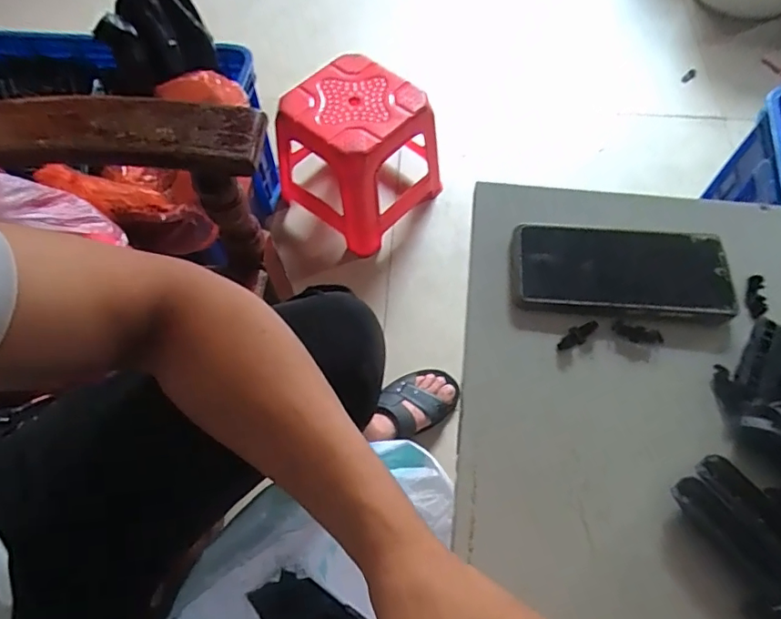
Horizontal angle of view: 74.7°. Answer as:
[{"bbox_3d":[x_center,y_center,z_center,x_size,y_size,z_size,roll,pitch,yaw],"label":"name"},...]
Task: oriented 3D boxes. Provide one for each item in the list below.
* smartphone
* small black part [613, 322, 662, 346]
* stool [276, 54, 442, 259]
[{"bbox_3d":[0.177,-0.031,0.402,0.162,0.015,0.077,2,61,2],"label":"smartphone"},{"bbox_3d":[0.186,0.019,0.384,0.036,0.004,0.011,10,62,7],"label":"small black part"},{"bbox_3d":[-0.066,-0.315,1.060,0.266,0.253,0.251,35,67,18],"label":"stool"}]

